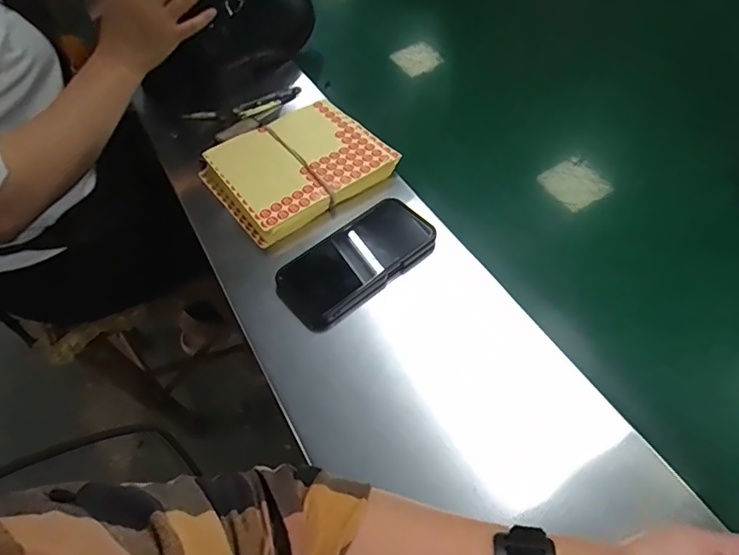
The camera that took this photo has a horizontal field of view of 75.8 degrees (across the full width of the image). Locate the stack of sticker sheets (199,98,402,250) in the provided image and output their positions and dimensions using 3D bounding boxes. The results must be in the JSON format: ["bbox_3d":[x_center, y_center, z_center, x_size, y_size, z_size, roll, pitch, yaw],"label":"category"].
[{"bbox_3d":[-0.086,-0.141,0.584,0.202,0.034,0.158,-33,60,-17],"label":"stack of sticker sheets"}]

